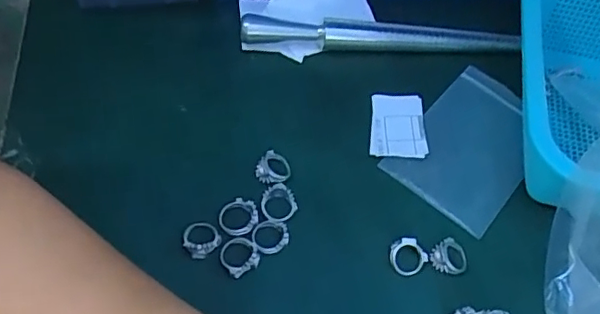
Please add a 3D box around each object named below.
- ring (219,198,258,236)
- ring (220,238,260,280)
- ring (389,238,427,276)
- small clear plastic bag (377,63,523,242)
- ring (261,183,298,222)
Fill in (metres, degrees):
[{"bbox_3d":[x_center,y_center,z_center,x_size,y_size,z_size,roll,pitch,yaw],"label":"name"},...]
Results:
[{"bbox_3d":[-0.038,0.036,0.347,0.024,0.004,0.023,3,56,-5],"label":"ring"},{"bbox_3d":[-0.036,0.058,0.334,0.021,0.009,0.022,3,56,-5],"label":"ring"},{"bbox_3d":[0.064,0.060,0.339,0.020,0.011,0.021,3,56,-5],"label":"ring"},{"bbox_3d":[0.122,-0.008,0.398,0.079,0.008,0.119,37,60,17],"label":"small clear plastic bag"},{"bbox_3d":[-0.014,0.028,0.353,0.022,0.004,0.025,-14,59,-15],"label":"ring"}]

